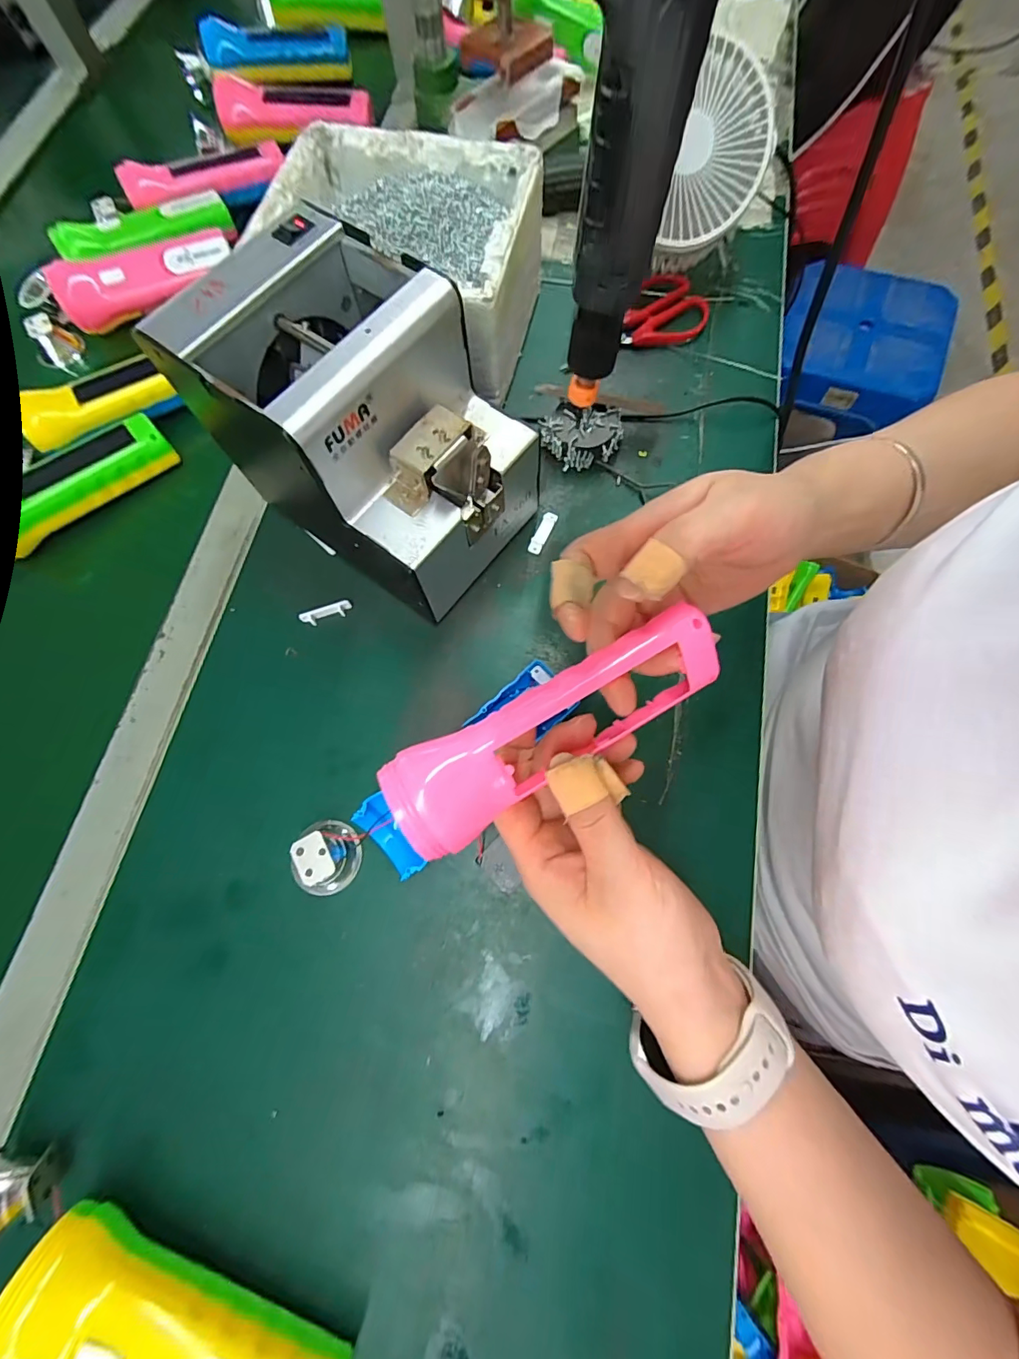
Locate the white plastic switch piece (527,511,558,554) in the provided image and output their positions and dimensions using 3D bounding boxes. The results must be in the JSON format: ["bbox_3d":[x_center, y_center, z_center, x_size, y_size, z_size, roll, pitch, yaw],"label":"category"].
[{"bbox_3d":[0.026,-0.113,0.369,0.010,0.004,0.036,25,76,9],"label":"white plastic switch piece"}]

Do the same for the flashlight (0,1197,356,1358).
[{"bbox_3d":[-0.155,0.310,0.224,0.156,0.051,0.038,22,76,8],"label":"flashlight"}]

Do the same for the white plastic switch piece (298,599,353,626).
[{"bbox_3d":[-0.134,-0.049,0.351,0.038,0.009,0.009,-19,74,-4],"label":"white plastic switch piece"}]

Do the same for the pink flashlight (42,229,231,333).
[{"bbox_3d":[-0.330,-0.366,0.435,0.151,0.036,0.035,-23,74,-5],"label":"pink flashlight"}]

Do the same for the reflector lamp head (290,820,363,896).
[{"bbox_3d":[-0.110,0.107,0.292,0.038,0.025,0.043,-17,74,-3],"label":"reflector lamp head"}]

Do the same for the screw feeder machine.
[{"bbox_3d":[-0.083,-0.153,0.307,0.166,0.147,0.121,35,78,11],"label":"screw feeder machine"}]

